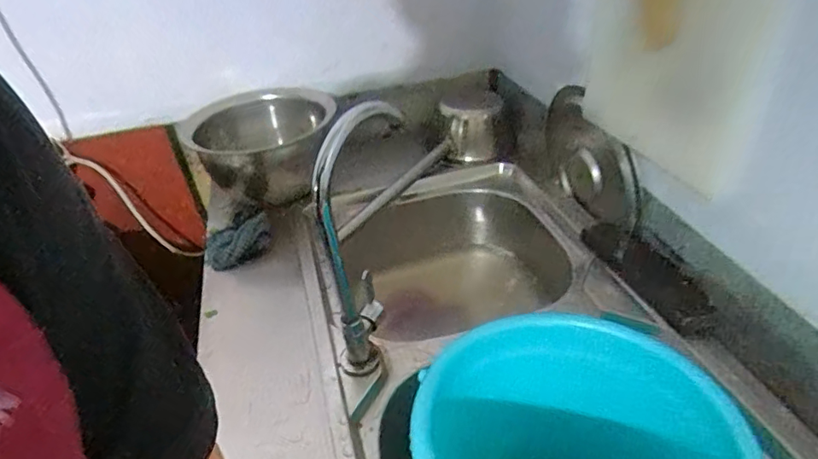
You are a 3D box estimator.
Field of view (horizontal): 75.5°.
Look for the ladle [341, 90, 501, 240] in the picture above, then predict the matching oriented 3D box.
[{"bbox_3d":[0.032,-0.114,0.981,0.389,0.122,0.094,-43,42,-9],"label":"ladle"}]

